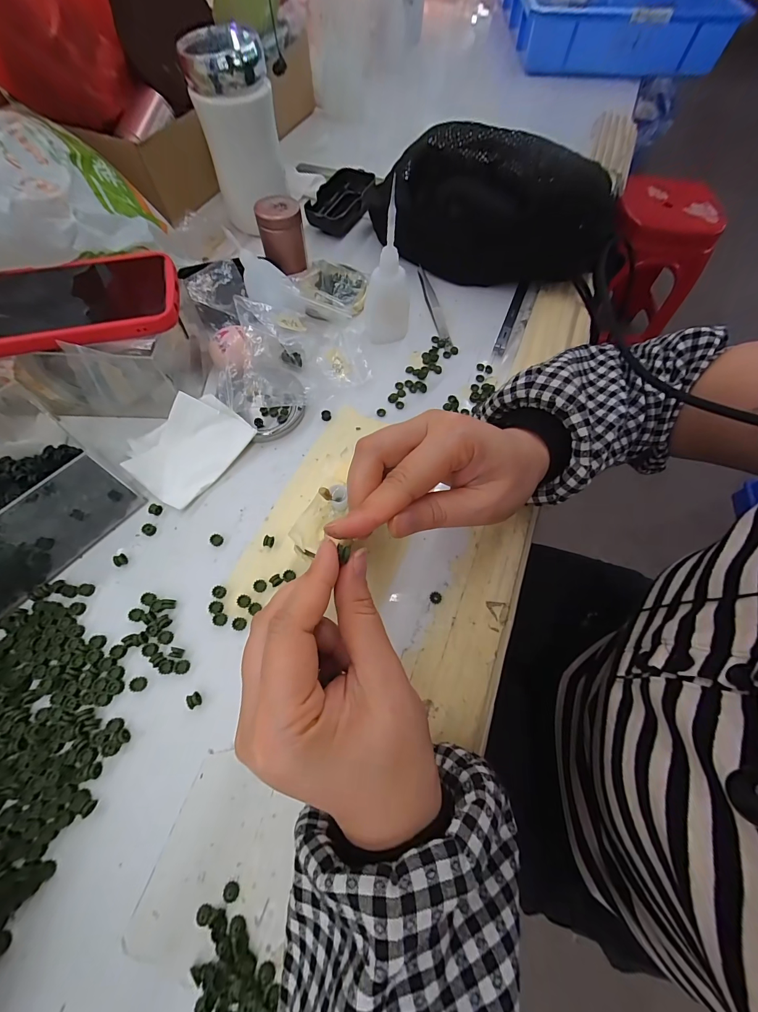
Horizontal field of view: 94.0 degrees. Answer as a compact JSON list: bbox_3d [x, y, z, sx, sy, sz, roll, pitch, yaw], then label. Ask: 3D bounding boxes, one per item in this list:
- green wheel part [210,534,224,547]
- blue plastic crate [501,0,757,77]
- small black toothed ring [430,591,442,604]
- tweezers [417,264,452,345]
[{"bbox_3d":[-0.123,0.026,0.267,0.009,0.004,0.009,1,66,-3],"label":"green wheel part"},{"bbox_3d":[0.460,-1.057,0.732,0.383,0.076,0.581,8,66,0],"label":"blue plastic crate"},{"bbox_3d":[0.041,0.066,0.255,0.009,0.004,0.009,1,66,-3],"label":"small black toothed ring"},{"bbox_3d":[0.059,-0.222,0.384,0.013,0.006,0.121,-7,67,-6],"label":"tweezers"}]

